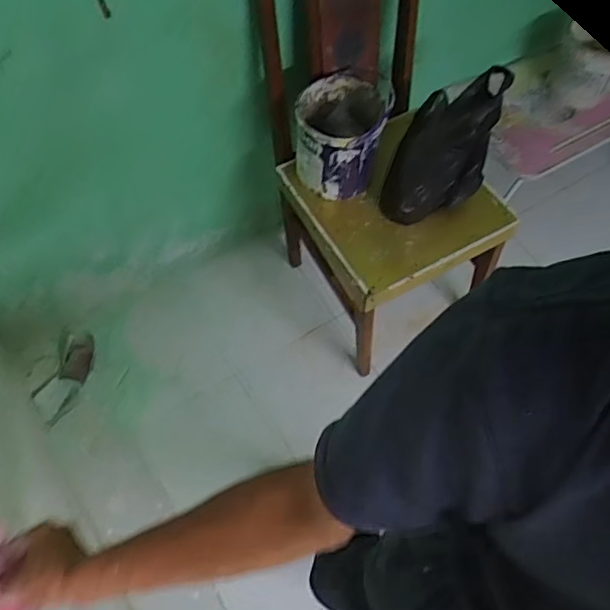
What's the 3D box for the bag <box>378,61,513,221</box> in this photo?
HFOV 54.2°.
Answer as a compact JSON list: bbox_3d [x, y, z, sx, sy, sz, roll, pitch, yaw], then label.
[{"bbox_3d":[0.309,-0.359,1.281,0.183,0.207,0.347,23,65,9],"label":"bag"}]

